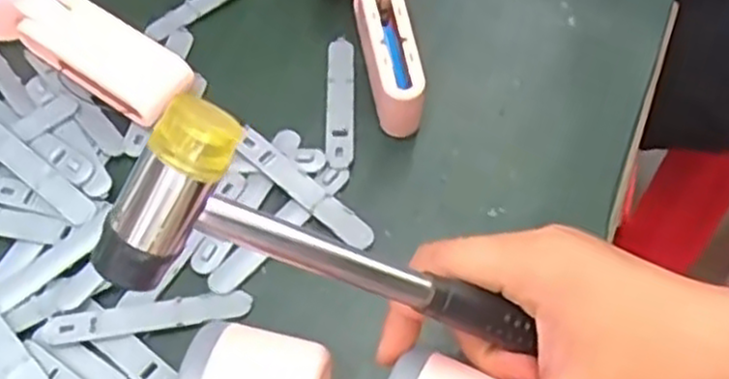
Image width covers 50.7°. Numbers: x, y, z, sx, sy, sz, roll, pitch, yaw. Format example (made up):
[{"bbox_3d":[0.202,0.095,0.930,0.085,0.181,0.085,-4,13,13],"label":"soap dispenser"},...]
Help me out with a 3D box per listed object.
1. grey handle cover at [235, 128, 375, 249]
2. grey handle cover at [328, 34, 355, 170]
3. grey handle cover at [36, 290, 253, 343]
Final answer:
[{"bbox_3d":[-0.032,0.000,0.399,0.089,0.004,0.015,38,69,14],"label":"grey handle cover"},{"bbox_3d":[-0.013,-0.051,0.431,0.015,0.005,0.091,0,58,1],"label":"grey handle cover"},{"bbox_3d":[-0.100,0.059,0.363,0.091,0.004,0.014,-6,58,-3],"label":"grey handle cover"}]

